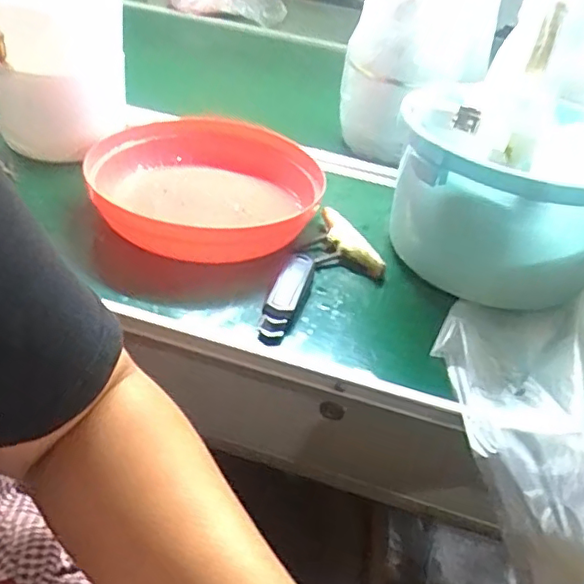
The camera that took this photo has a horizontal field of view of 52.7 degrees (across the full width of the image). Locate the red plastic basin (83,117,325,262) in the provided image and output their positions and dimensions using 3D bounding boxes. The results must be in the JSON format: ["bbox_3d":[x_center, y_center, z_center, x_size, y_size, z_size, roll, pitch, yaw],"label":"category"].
[{"bbox_3d":[-0.088,-0.102,0.561,0.212,0.055,0.212,5,38,-4],"label":"red plastic basin"}]

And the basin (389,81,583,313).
[{"bbox_3d":[0.185,-0.083,0.503,0.200,0.141,0.169,18,39,14],"label":"basin"}]

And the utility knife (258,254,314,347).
[{"bbox_3d":[-0.003,0.004,0.468,0.027,0.023,0.088,14,38,8],"label":"utility knife"}]

